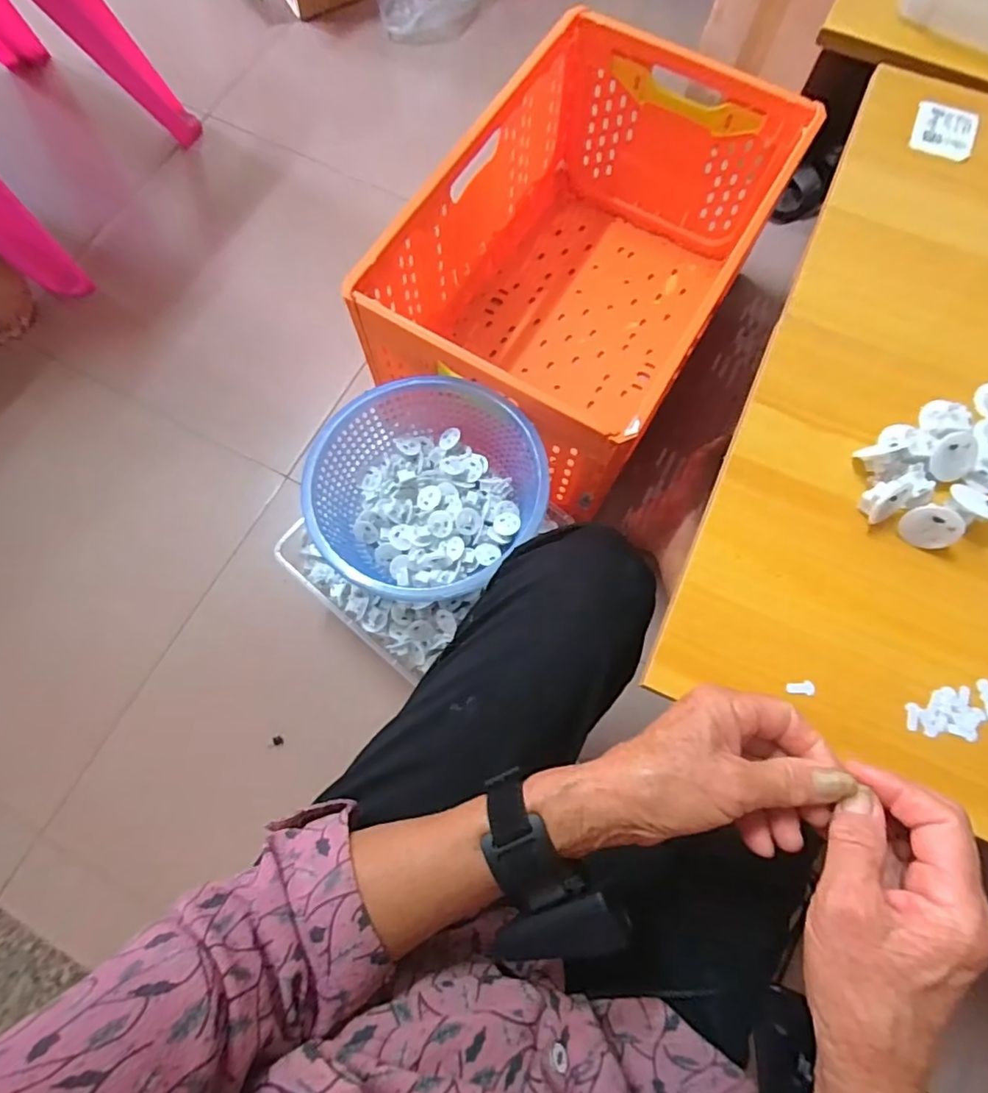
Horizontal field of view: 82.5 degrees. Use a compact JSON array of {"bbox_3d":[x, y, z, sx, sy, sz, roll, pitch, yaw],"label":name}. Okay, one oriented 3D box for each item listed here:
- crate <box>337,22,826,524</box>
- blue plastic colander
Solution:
[{"bbox_3d":[0.131,-0.413,0.867,0.391,0.296,0.616,30,76,9],"label":"crate"},{"bbox_3d":[-0.081,-0.069,0.684,0.262,0.107,0.258,0,74,0],"label":"blue plastic colander"}]

